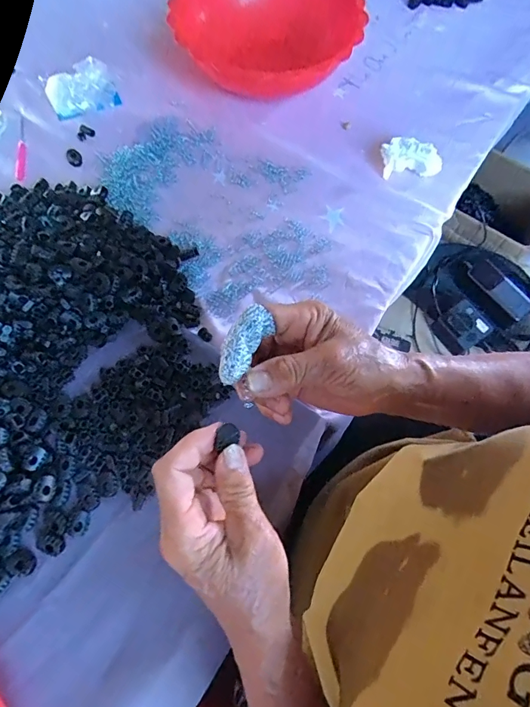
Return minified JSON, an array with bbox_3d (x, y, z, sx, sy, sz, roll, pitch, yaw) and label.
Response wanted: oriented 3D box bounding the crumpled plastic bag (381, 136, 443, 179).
[{"bbox_3d":[0.182,-0.245,0.510,0.074,0.027,0.046,6,67,2],"label":"crumpled plastic bag"}]

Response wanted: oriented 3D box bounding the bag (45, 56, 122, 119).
[{"bbox_3d":[-0.238,-0.337,0.525,0.085,0.055,0.033,-4,67,-3],"label":"bag"}]

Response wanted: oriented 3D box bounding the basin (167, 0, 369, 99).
[{"bbox_3d":[0.003,-0.429,0.547,0.247,0.107,0.122,5,67,1],"label":"basin"}]

